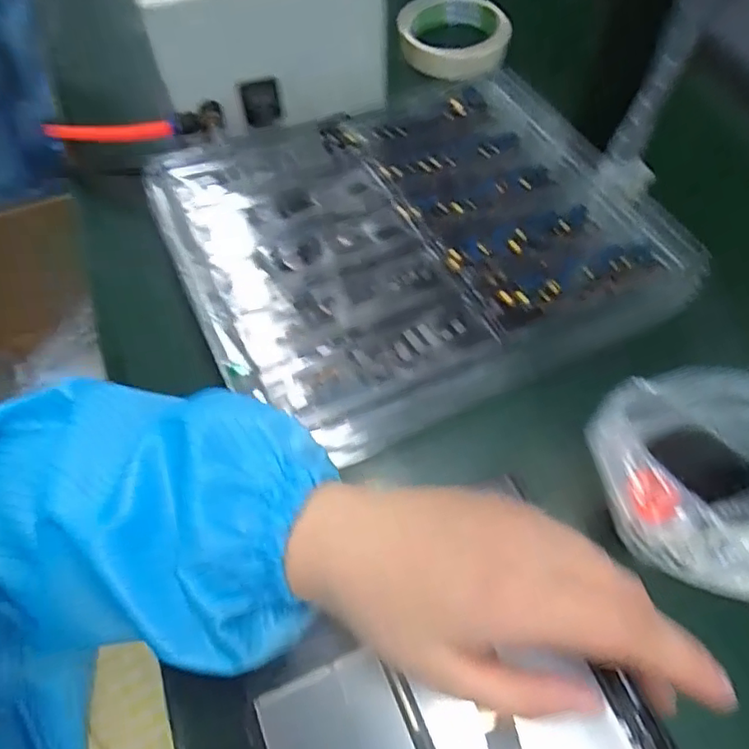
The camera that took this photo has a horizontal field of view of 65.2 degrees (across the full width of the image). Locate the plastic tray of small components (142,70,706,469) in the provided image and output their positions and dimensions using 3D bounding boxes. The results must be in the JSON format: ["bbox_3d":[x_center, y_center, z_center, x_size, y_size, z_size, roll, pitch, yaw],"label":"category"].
[{"bbox_3d":[0.025,-0.088,0.364,0.277,0.027,0.227,-21,64,-12],"label":"plastic tray of small components"}]

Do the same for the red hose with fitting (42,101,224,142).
[{"bbox_3d":[-0.187,-0.185,0.436,0.163,0.016,0.027,2,60,15],"label":"red hose with fitting"}]

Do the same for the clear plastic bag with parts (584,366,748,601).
[{"bbox_3d":[0.156,0.044,0.252,0.102,0.061,0.095,-1,60,-1],"label":"clear plastic bag with parts"}]

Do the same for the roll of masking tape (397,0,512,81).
[{"bbox_3d":[0.067,-0.289,0.497,0.090,0.026,0.088,0,60,-1],"label":"roll of masking tape"}]

